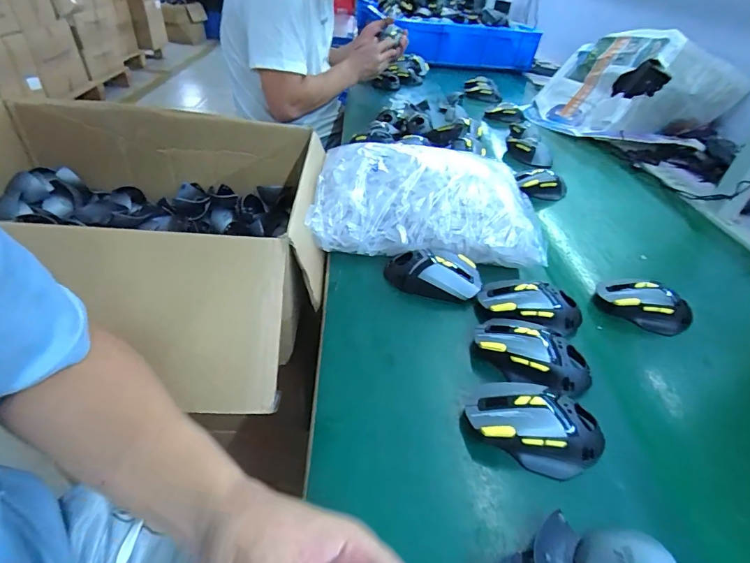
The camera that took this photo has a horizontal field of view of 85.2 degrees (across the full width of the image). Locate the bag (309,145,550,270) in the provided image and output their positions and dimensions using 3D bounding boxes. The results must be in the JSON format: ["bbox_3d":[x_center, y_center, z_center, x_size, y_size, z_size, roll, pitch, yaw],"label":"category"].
[{"bbox_3d":[0.072,-0.119,0.602,0.307,0.095,0.224,5,39,-1],"label":"bag"}]

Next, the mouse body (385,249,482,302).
[{"bbox_3d":[0.074,-0.011,0.517,0.115,0.041,0.061,12,40,7],"label":"mouse body"}]

